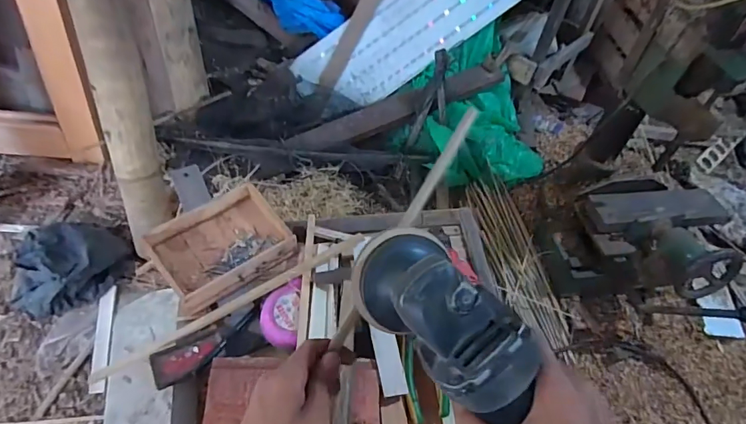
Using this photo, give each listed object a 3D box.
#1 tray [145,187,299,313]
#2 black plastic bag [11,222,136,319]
[{"bbox_3d":[-0.196,0.042,0.582,0.152,0.035,0.122,-29,59,-27],"label":"tray"},{"bbox_3d":[-0.610,0.103,0.894,0.164,0.103,0.216,37,56,22],"label":"black plastic bag"}]

